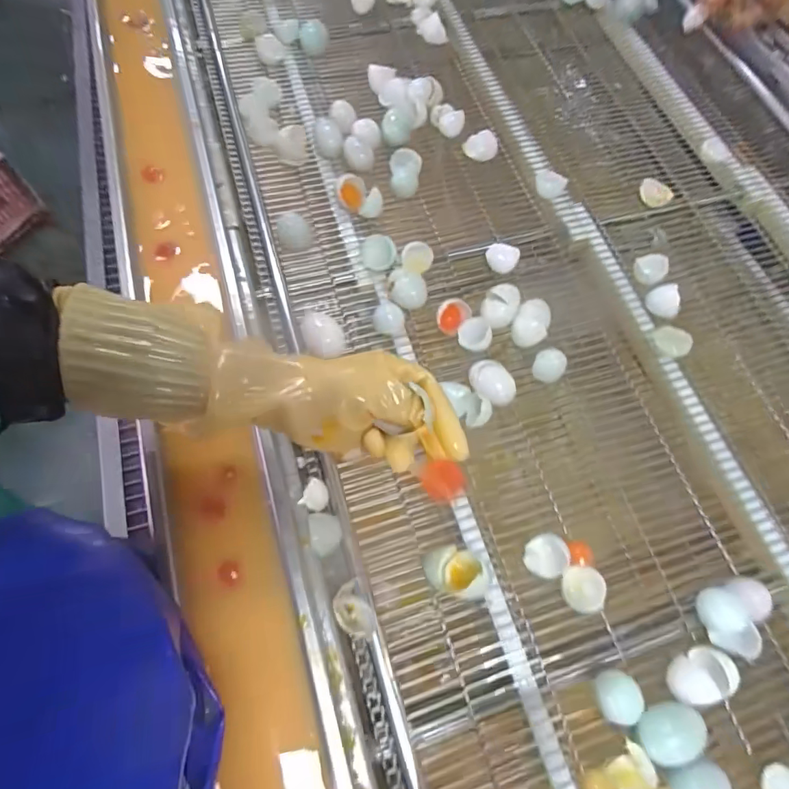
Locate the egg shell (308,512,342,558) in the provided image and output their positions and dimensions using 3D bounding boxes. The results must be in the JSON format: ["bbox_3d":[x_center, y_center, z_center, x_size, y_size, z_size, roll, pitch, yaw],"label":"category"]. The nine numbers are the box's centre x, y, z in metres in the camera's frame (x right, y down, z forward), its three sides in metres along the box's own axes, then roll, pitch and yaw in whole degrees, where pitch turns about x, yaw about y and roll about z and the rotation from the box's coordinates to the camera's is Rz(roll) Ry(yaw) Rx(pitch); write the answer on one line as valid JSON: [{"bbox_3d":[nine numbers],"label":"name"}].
[{"bbox_3d":[-0.069,0.140,0.473,0.031,0.019,0.041,-9,65,-8],"label":"egg shell"}]

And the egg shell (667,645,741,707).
[{"bbox_3d":[0.299,0.279,0.470,0.068,0.046,0.042,-15,66,-11],"label":"egg shell"}]

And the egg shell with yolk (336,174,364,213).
[{"bbox_3d":[-0.063,-0.290,0.682,0.040,0.025,0.051,-4,64,-5],"label":"egg shell with yolk"}]

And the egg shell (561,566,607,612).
[{"bbox_3d":[0.193,0.200,0.486,0.037,0.032,0.043,-7,65,-7],"label":"egg shell"}]

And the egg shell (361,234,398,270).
[{"bbox_3d":[-0.022,-0.192,0.642,0.048,0.035,0.031,8,64,0],"label":"egg shell"}]

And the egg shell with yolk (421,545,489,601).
[{"bbox_3d":[0.063,0.184,0.490,0.067,0.034,0.046,20,64,6],"label":"egg shell with yolk"}]

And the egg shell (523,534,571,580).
[{"bbox_3d":[0.160,0.173,0.501,0.043,0.027,0.042,-7,65,-7],"label":"egg shell"}]

